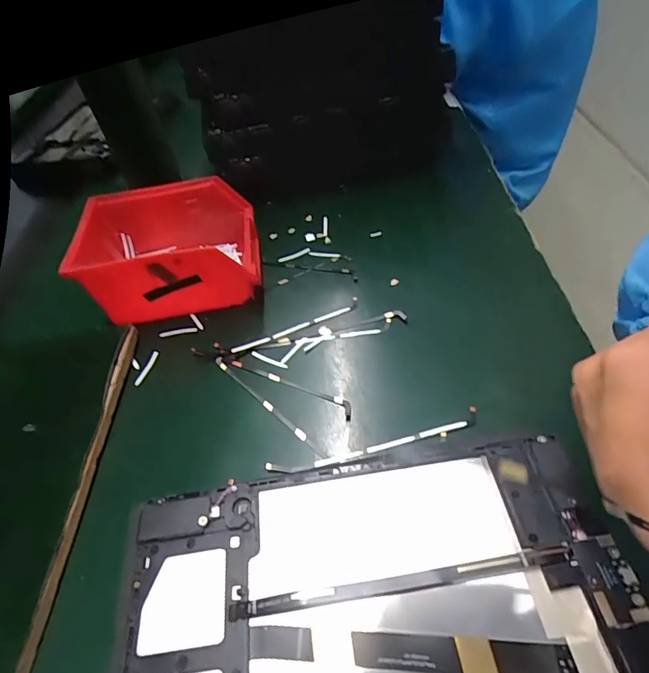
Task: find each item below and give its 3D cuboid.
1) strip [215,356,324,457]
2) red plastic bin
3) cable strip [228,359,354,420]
[{"bbox_3d":[-0.044,0.048,0.321,0.007,0.005,0.120,-38,56,-24],"label":"strip"},{"bbox_3d":[-0.137,-0.075,0.390,0.154,0.067,0.107,-8,49,-1],"label":"red plastic bin"},{"bbox_3d":[-0.025,0.035,0.329,0.105,0.004,0.013,22,55,23],"label":"cable strip"}]

